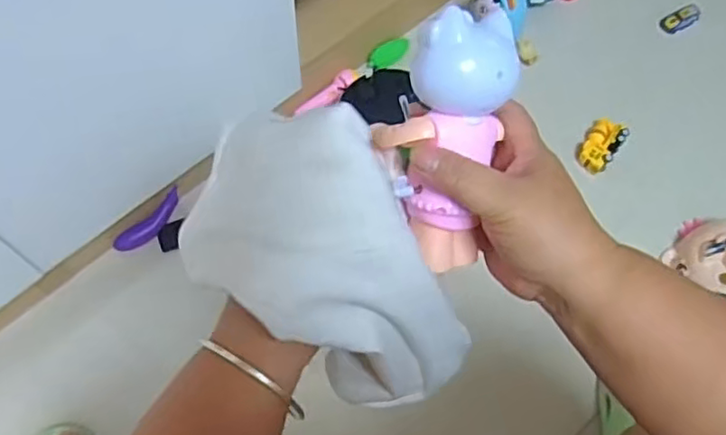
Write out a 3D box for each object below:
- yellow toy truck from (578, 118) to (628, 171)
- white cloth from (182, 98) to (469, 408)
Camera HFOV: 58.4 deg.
[{"bbox_3d":[0.353,-0.107,0.963,0.049,0.030,0.096,32,70,13],"label":"yellow toy truck"},{"bbox_3d":[-0.019,0.020,0.352,0.168,0.108,0.103,31,70,13],"label":"white cloth"}]

